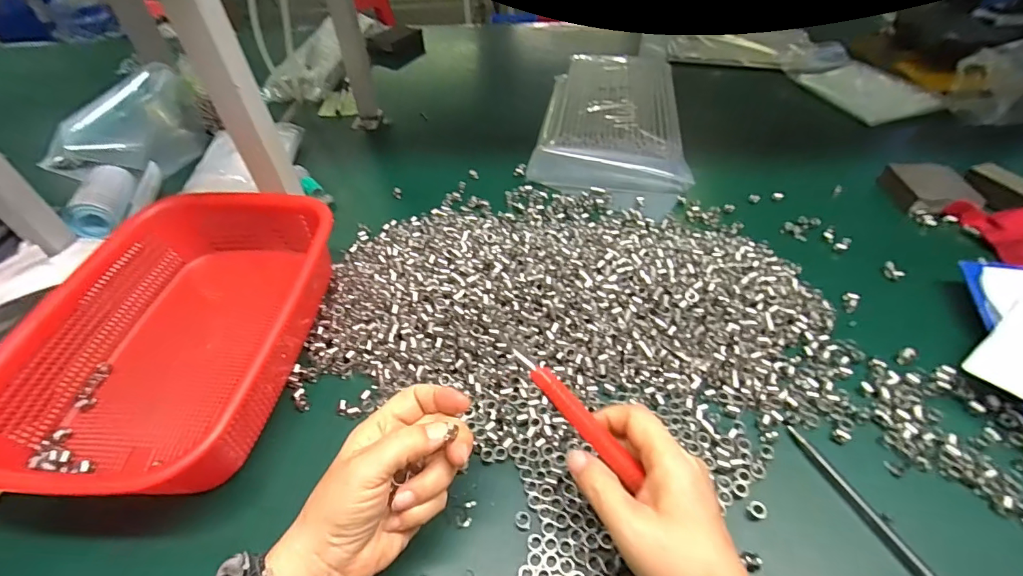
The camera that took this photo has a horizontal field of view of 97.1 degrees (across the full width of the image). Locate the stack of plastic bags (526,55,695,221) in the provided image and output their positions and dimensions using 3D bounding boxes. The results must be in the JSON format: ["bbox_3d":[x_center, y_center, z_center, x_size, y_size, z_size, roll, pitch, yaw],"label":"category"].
[{"bbox_3d":[0.150,-0.257,0.681,0.199,0.039,0.407,6,46,9],"label":"stack of plastic bags"}]

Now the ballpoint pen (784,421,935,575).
[{"bbox_3d":[0.241,0.152,0.301,0.008,0.008,0.142,-18,48,-14],"label":"ballpoint pen"}]

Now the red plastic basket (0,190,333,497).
[{"bbox_3d":[-0.278,0.034,0.396,0.210,0.085,0.282,2,46,5],"label":"red plastic basket"}]

